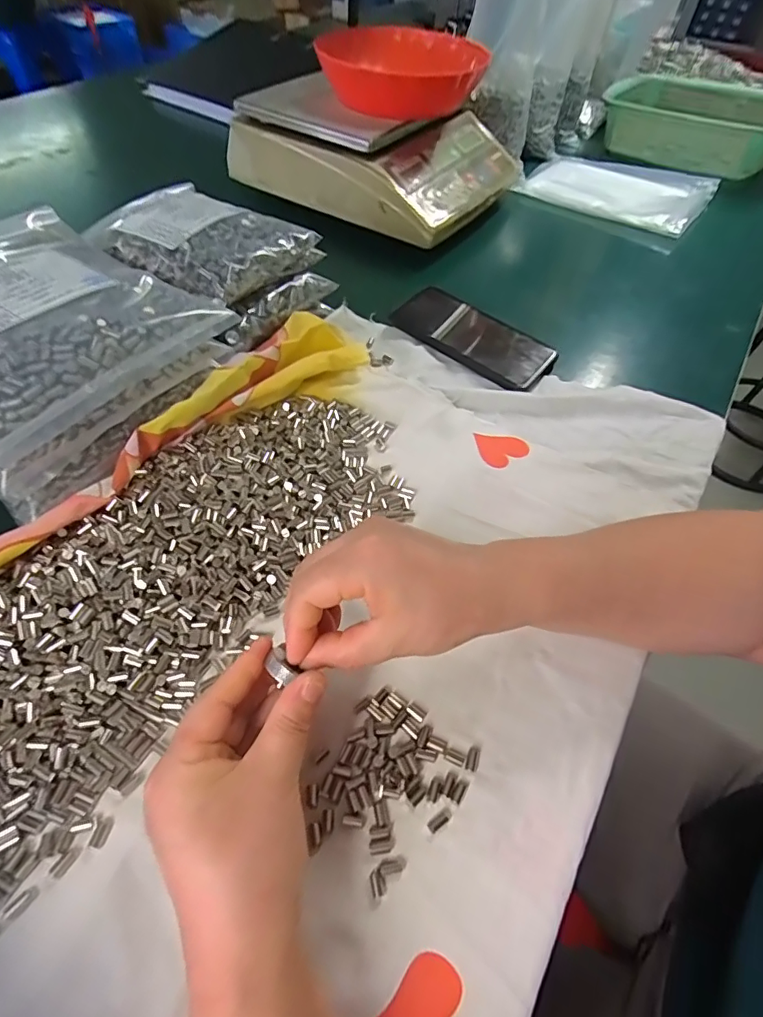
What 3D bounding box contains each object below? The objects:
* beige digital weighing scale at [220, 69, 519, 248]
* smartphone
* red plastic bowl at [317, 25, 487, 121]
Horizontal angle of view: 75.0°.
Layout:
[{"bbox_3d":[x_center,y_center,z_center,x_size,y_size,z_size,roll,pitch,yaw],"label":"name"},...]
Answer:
[{"bbox_3d":[0.003,-0.486,0.674,0.314,0.104,0.261,30,58,18],"label":"beige digital weighing scale"},{"bbox_3d":[0.092,-0.177,0.506,0.164,0.015,0.078,36,60,21],"label":"smartphone"},{"bbox_3d":[0.033,-0.558,0.640,0.186,0.059,0.186,9,54,3],"label":"red plastic bowl"}]

